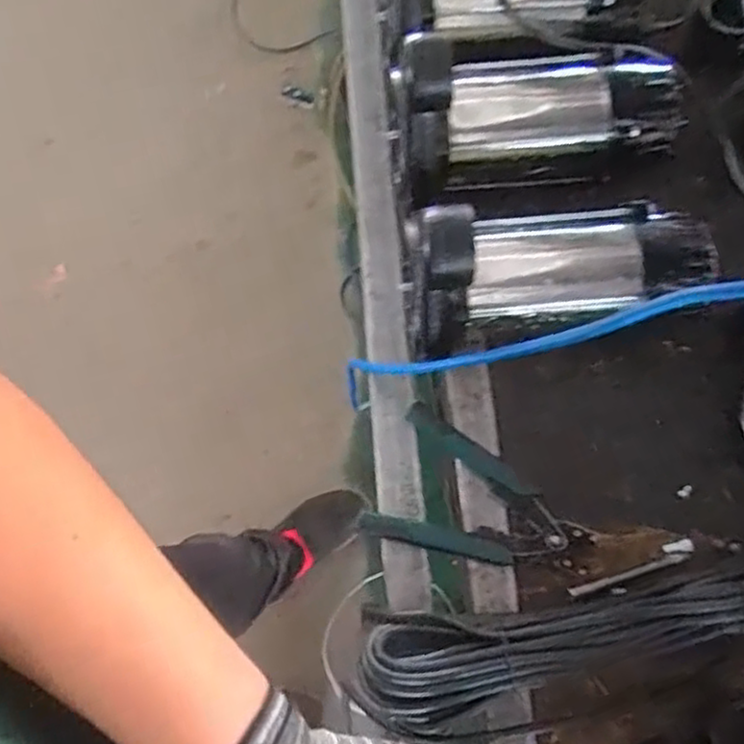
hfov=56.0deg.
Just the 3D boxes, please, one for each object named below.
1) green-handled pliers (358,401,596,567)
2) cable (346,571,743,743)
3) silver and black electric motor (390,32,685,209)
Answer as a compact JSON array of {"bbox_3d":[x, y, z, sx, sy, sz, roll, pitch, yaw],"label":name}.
[{"bbox_3d":[0.089,0.108,0.556,0.164,0.014,0.106,23,75,7],"label":"green-handled pliers"},{"bbox_3d":[0.167,0.201,0.510,0.355,0.051,0.089,-7,73,-2],"label":"cable"},{"bbox_3d":[0.136,-0.218,0.577,0.235,0.127,0.097,-5,73,-2],"label":"silver and black electric motor"}]

